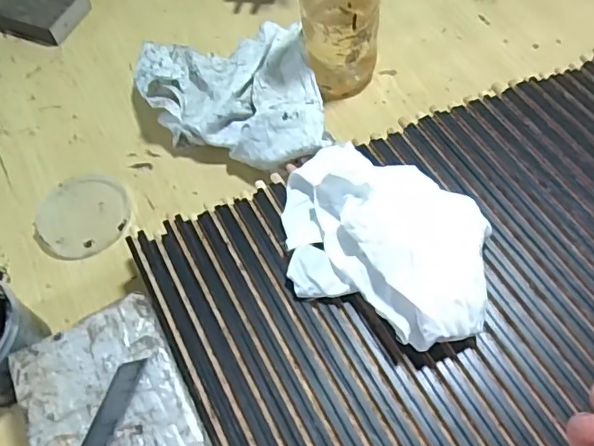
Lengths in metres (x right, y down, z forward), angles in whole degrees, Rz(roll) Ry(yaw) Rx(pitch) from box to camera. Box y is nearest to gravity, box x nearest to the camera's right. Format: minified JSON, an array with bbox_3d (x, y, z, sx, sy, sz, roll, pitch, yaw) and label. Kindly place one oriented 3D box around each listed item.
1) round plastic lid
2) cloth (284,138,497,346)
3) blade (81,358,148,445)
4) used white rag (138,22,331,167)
[{"bbox_3d":[-0.192,-0.008,0.508,0.080,0.012,0.083,-2,60,3],"label":"round plastic lid"},{"bbox_3d":[0.058,0.010,0.397,0.164,0.046,0.119,24,65,17],"label":"cloth"},{"bbox_3d":[-0.124,0.131,0.350,0.018,0.004,0.099,14,63,12],"label":"blade"},{"bbox_3d":[-0.067,-0.122,0.533,0.166,0.067,0.199,-9,60,-1],"label":"used white rag"}]

